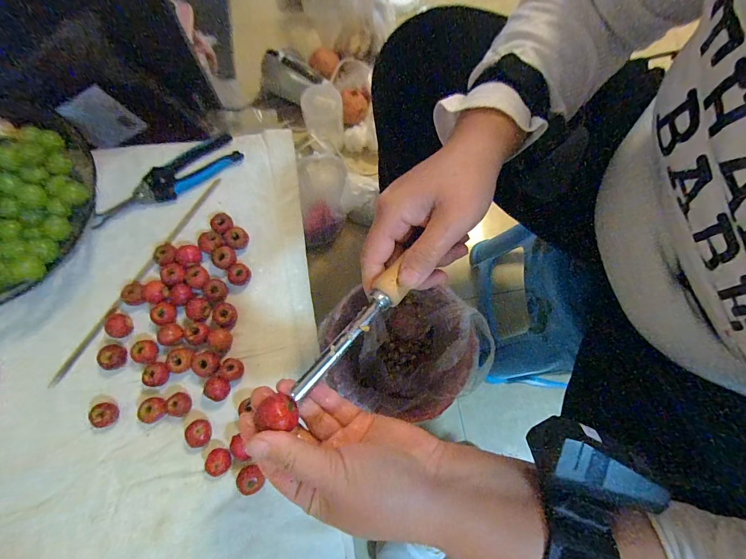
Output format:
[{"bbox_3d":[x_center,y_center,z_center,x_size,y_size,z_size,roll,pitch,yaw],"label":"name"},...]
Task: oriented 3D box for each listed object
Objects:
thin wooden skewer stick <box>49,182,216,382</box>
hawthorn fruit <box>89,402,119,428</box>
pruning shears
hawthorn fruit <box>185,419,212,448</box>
[{"bbox_3d":[-0.273,-0.005,0.421,0.012,0.010,0.290,32,78,6],"label":"thin wooden skewer stick"},{"bbox_3d":[-0.284,0.143,0.381,0.019,0.018,0.025,-16,77,-5],"label":"hawthorn fruit"},{"bbox_3d":[-0.257,-0.124,0.451,0.186,0.012,0.050,-33,80,-9],"label":"pruning shears"},{"bbox_3d":[-0.183,0.161,0.378,0.026,0.020,0.026,-10,77,-4],"label":"hawthorn fruit"}]

